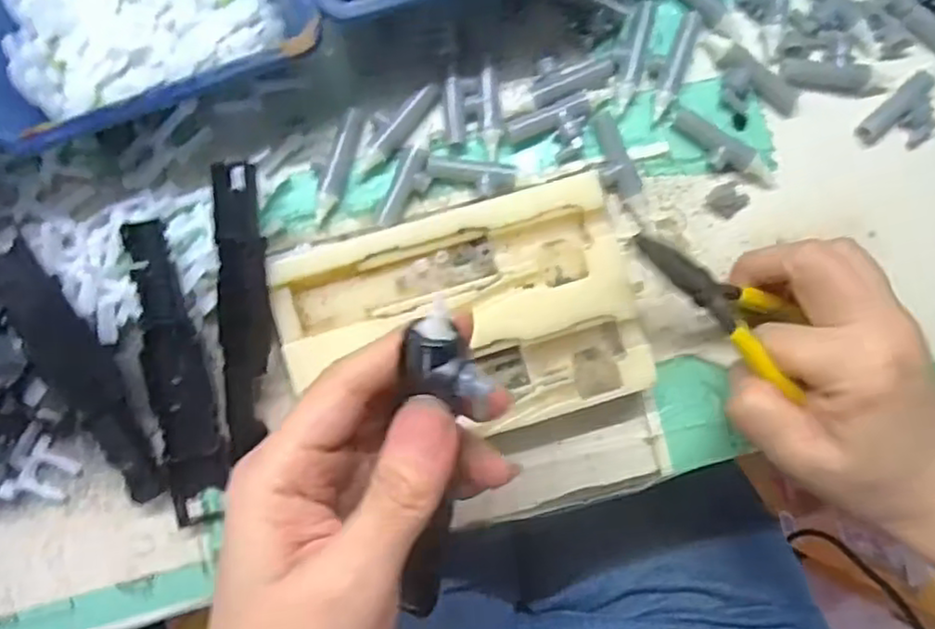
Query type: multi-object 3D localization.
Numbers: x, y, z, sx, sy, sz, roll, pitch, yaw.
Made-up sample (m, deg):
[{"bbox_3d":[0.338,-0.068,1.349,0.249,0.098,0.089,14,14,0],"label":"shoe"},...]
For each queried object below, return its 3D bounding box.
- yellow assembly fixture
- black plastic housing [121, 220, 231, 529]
[{"bbox_3d":[-0.002,0.004,0.272,0.135,0.020,0.086,-16,91,-4],"label":"yellow assembly fixture"},{"bbox_3d":[-0.113,0.024,0.265,0.020,0.016,0.117,-8,90,-4],"label":"black plastic housing"}]

